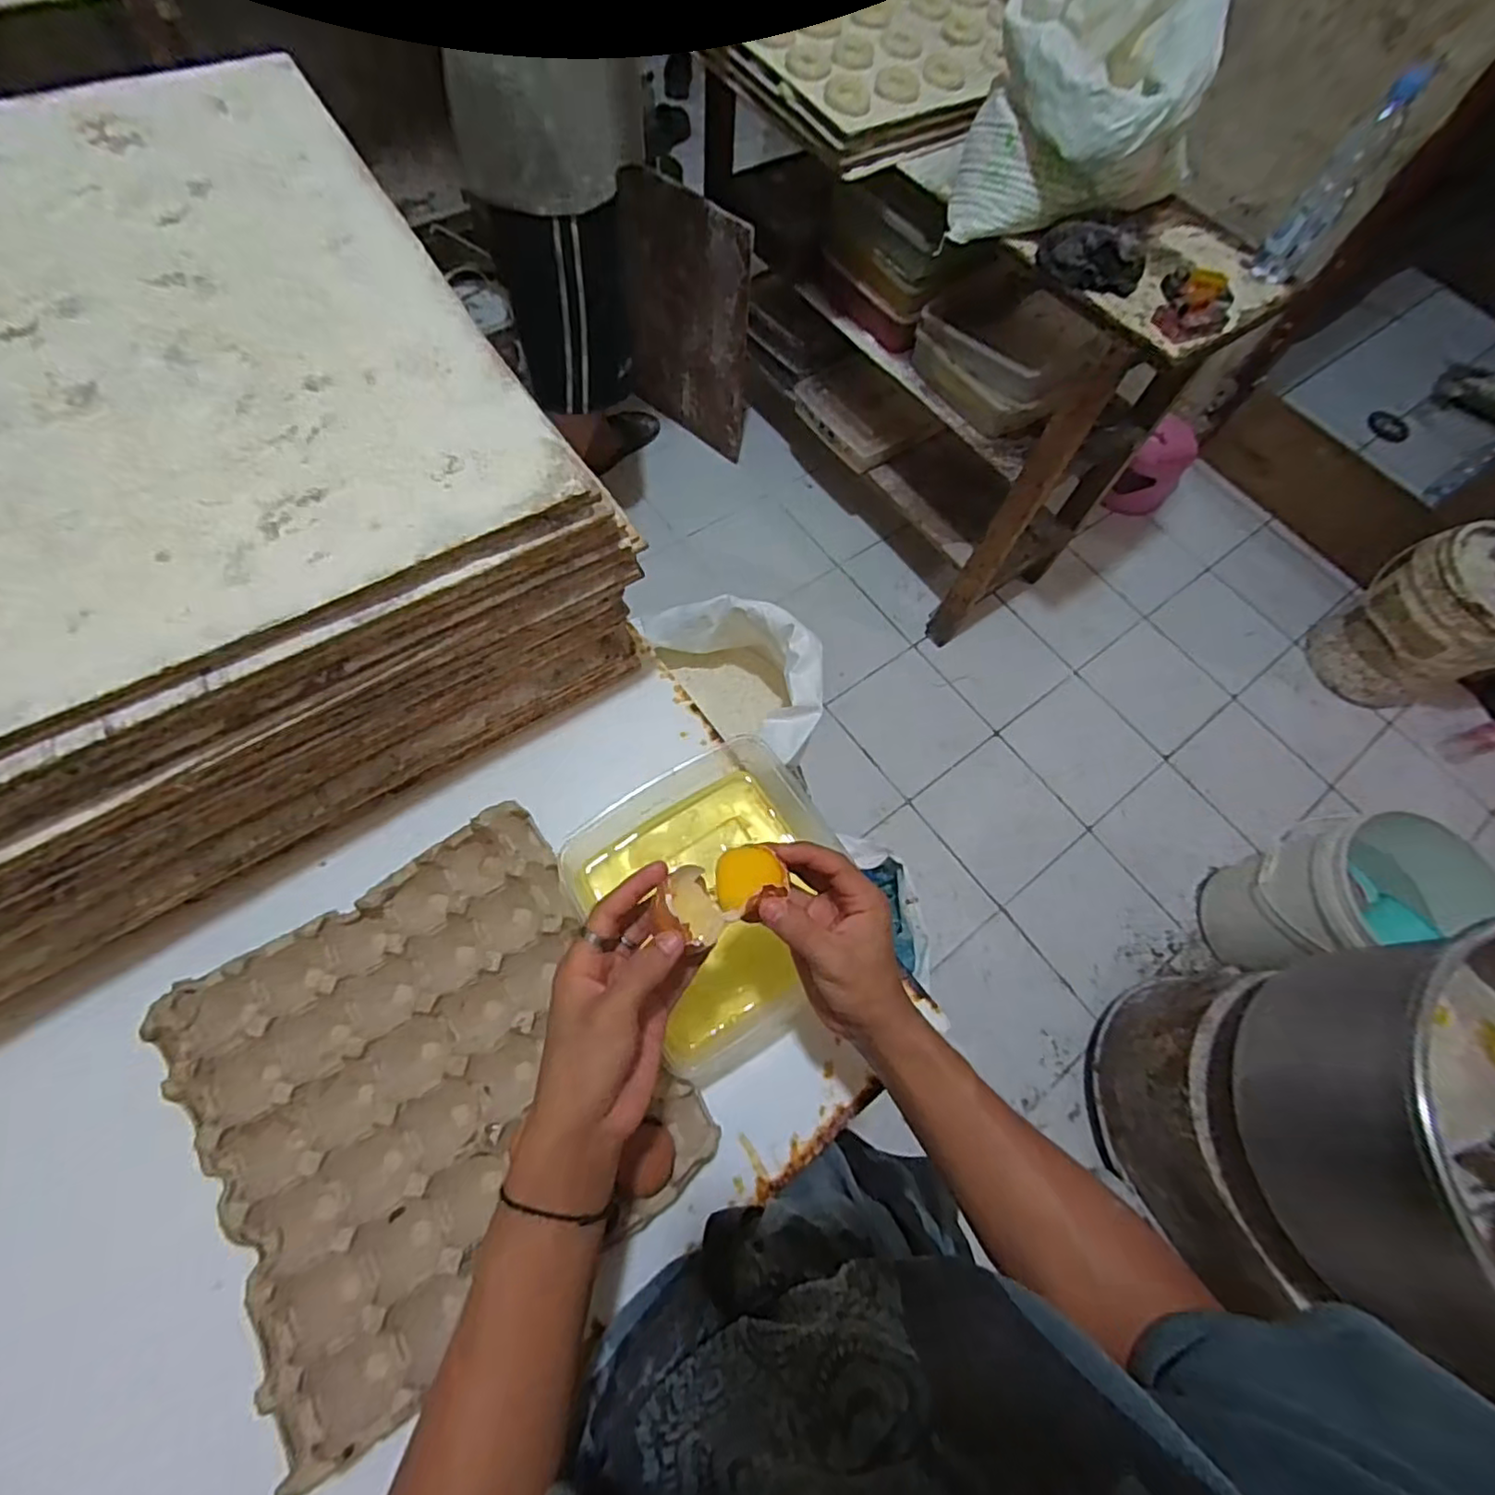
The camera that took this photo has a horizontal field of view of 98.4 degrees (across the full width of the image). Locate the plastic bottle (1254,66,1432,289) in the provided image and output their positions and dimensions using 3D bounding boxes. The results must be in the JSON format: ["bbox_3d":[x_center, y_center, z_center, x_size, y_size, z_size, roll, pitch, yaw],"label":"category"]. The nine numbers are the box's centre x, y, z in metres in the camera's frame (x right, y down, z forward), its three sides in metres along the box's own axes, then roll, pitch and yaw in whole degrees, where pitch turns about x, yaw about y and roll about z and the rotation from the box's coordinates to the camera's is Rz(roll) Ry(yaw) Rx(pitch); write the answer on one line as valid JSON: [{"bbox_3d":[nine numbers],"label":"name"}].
[{"bbox_3d":[0.857,-0.821,0.942,0.068,0.234,0.061,37,69,10],"label":"plastic bottle"}]

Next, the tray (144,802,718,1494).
[{"bbox_3d":[-0.227,0.245,0.468,0.297,0.048,0.308,-31,73,-17],"label":"tray"}]

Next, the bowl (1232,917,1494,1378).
[{"bbox_3d":[0.873,0.453,0.741,0.496,0.270,0.461,2,67,-5],"label":"bowl"}]

